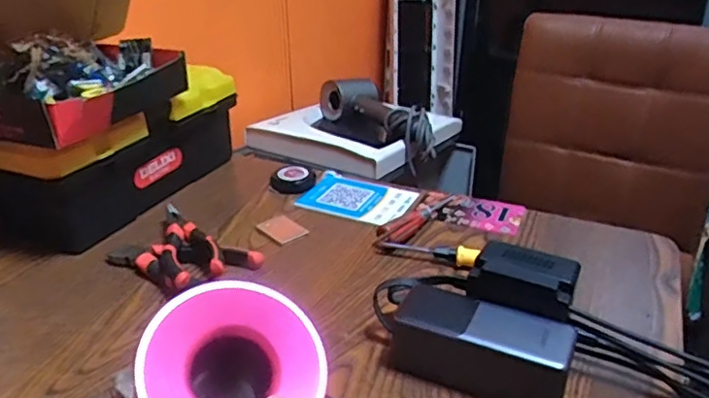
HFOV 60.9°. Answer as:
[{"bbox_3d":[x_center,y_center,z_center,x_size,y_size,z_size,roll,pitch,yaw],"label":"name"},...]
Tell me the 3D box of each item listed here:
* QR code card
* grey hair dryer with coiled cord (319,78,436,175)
[{"bbox_3d":[0.001,0.000,0.729,0.125,0.008,0.097,17,34,27],"label":"QR code card"},{"bbox_3d":[0.040,-0.152,1.102,0.080,0.096,0.279,-17,32,-29],"label":"grey hair dryer with coiled cord"}]

